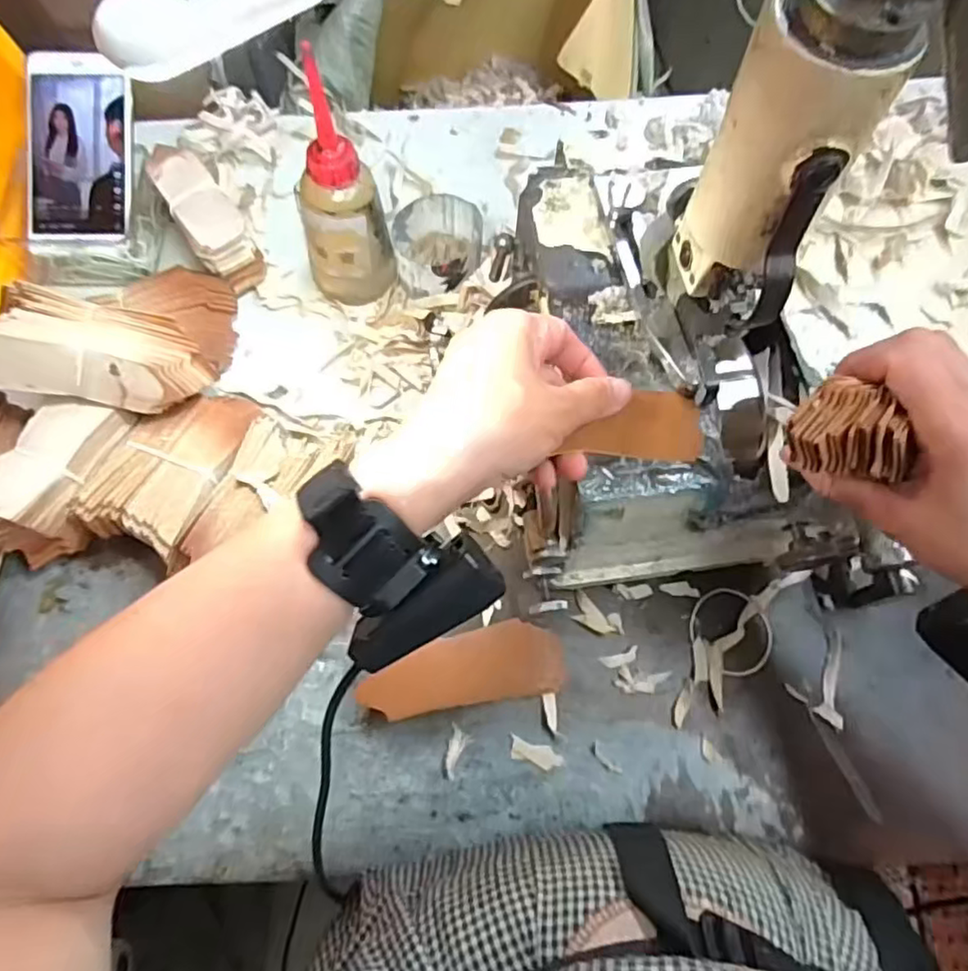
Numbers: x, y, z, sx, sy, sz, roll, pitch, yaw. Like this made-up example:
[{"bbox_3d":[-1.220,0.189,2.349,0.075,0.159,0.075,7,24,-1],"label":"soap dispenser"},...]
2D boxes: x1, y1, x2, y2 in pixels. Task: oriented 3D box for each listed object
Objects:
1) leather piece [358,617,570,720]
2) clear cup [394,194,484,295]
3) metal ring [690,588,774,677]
[{"bbox_3d":[-0.012,0.116,0.404,0.123,0.036,0.042,-9,69,-5],"label":"leather piece"},{"bbox_3d":[-0.034,-0.183,0.510,0.067,0.048,0.071,0,69,-1],"label":"clear cup"},{"bbox_3d":[0.166,0.096,0.432,0.048,0.004,0.057,-33,73,-13],"label":"metal ring"}]

